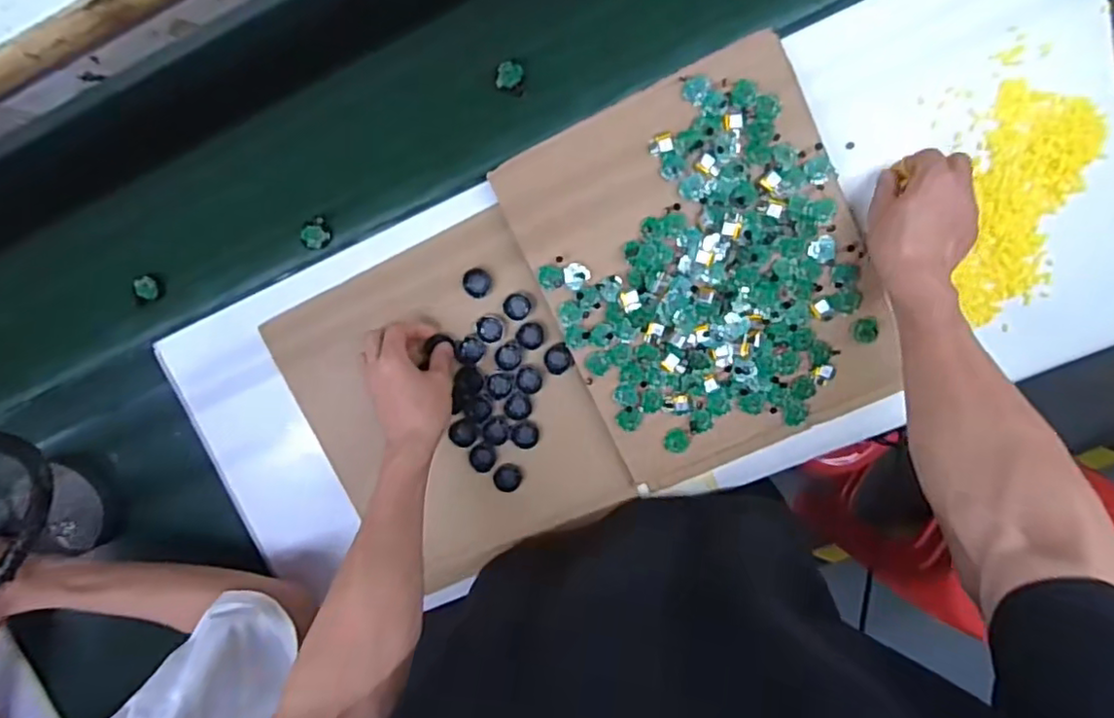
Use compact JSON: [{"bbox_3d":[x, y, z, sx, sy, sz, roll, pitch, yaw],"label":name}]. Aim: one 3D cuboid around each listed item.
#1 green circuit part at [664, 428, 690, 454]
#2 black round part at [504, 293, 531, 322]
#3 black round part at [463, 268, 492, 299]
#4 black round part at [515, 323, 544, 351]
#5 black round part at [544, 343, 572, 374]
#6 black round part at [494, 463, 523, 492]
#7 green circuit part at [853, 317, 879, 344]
[{"bbox_3d":[0.122,0.083,0.626,0.026,0.009,0.026,1,97,5],"label":"green circuit part"},{"bbox_3d":[-0.042,-0.054,0.644,0.028,0.004,0.028,1,97,5],"label":"black round part"},{"bbox_3d":[-0.083,-0.078,0.639,0.029,0.005,0.030,1,97,5],"label":"black round part"},{"bbox_3d":[-0.028,-0.024,0.645,0.029,0.004,0.028,1,97,5],"label":"black round part"},{"bbox_3d":[0.001,0.000,0.646,0.029,0.004,0.029,1,97,5],"label":"black round part"},{"bbox_3d":[-0.053,0.128,0.666,0.030,0.010,0.029,1,97,5],"label":"black round part"},{"bbox_3d":[0.296,-0.027,0.592,0.022,0.005,0.025,-10,95,7],"label":"green circuit part"}]

